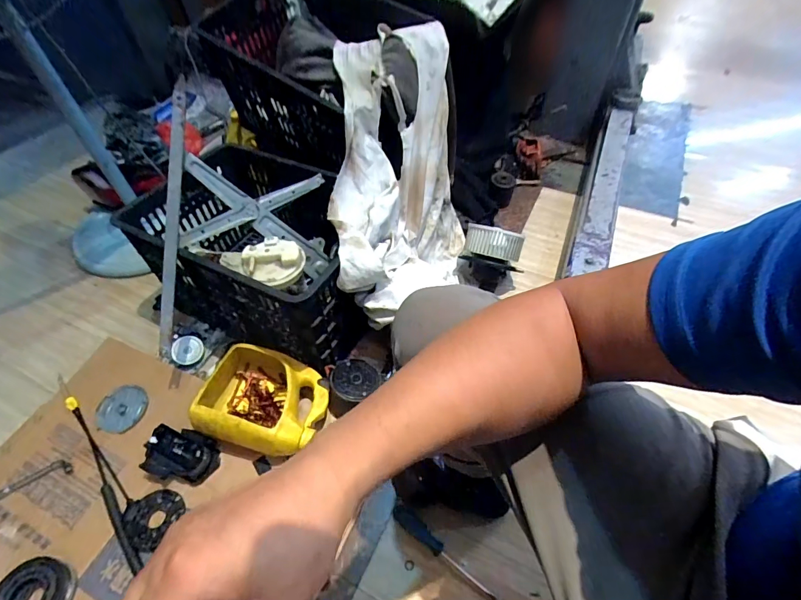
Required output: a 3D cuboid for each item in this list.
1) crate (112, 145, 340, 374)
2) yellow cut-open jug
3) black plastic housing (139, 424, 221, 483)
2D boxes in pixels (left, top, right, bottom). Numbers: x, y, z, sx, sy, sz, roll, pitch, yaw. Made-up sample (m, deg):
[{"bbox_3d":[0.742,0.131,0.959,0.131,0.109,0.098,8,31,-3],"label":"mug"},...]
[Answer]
[{"bbox_3d":[-0.294,-0.113,0.896,0.482,0.277,0.357,22,54,19],"label":"crate"},{"bbox_3d":[-0.257,0.192,0.773,0.225,0.106,0.181,13,52,12],"label":"yellow cut-open jug"},{"bbox_3d":[-0.396,0.282,0.728,0.121,0.060,0.080,8,51,9],"label":"black plastic housing"}]

